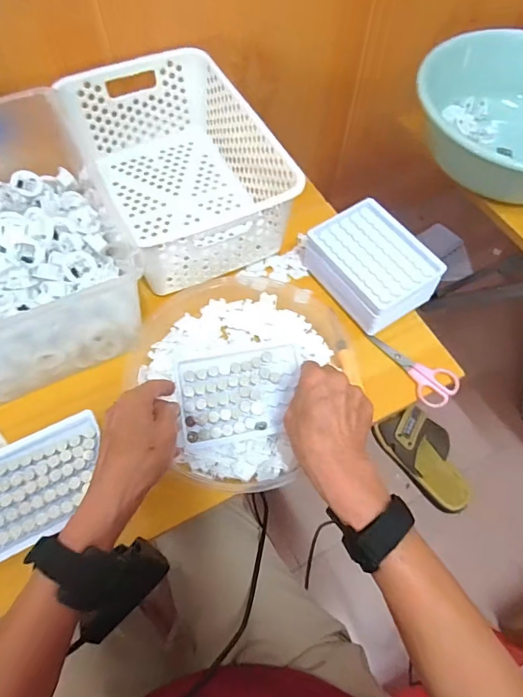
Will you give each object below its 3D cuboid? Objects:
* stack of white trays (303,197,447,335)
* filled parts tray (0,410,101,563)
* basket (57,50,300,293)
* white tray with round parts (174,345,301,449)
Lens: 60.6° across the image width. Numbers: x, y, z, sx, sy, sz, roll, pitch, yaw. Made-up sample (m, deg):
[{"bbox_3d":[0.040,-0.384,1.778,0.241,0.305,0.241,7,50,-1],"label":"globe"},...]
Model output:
[{"bbox_3d":[0.130,-0.098,0.529,0.104,0.052,0.139,-31,68,-16],"label":"stack of white trays"},{"bbox_3d":[-0.210,0.131,0.425,0.128,0.021,0.101,-23,66,-12],"label":"filled parts tray"},{"bbox_3d":[-0.104,-0.232,0.576,0.190,0.116,0.300,-25,66,-13],"label":"basket"},{"bbox_3d":[-0.021,0.046,0.458,0.124,0.014,0.091,-8,63,-5],"label":"white tray with round parts"}]

